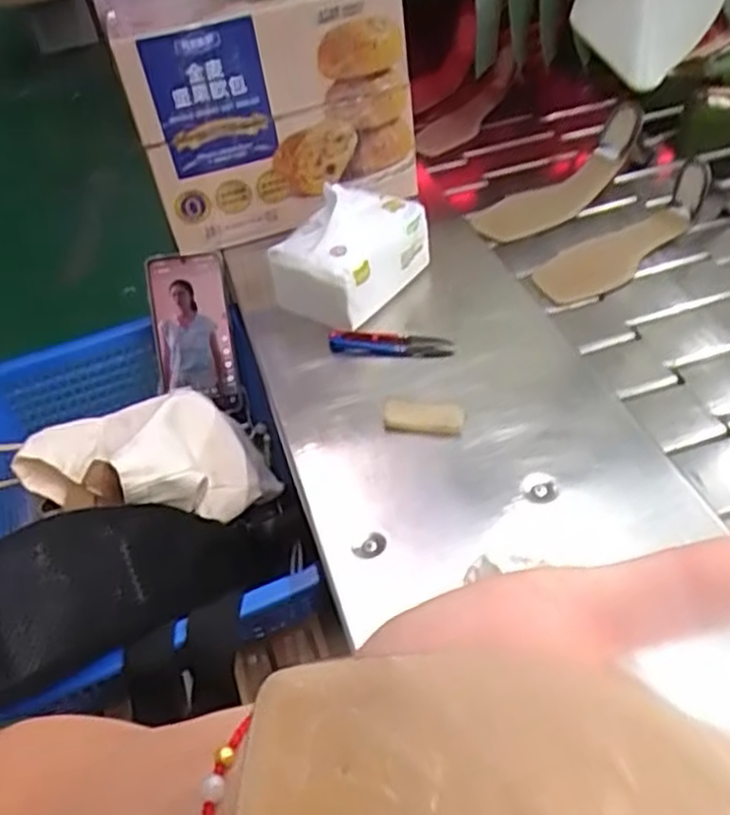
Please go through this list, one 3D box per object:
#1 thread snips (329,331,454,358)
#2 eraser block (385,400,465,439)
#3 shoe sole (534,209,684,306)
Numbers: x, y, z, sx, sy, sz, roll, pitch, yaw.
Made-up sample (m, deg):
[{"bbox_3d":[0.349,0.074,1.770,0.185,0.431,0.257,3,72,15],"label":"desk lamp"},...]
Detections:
[{"bbox_3d":[0.021,-0.054,0.639,0.107,0.013,0.020,2,45,15],"label":"thread snips"},{"bbox_3d":[0.044,0.009,0.563,0.060,0.020,0.021,1,44,14],"label":"eraser block"},{"bbox_3d":[0.251,-0.164,0.771,0.190,0.021,0.076,-34,50,-29],"label":"shoe sole"}]

